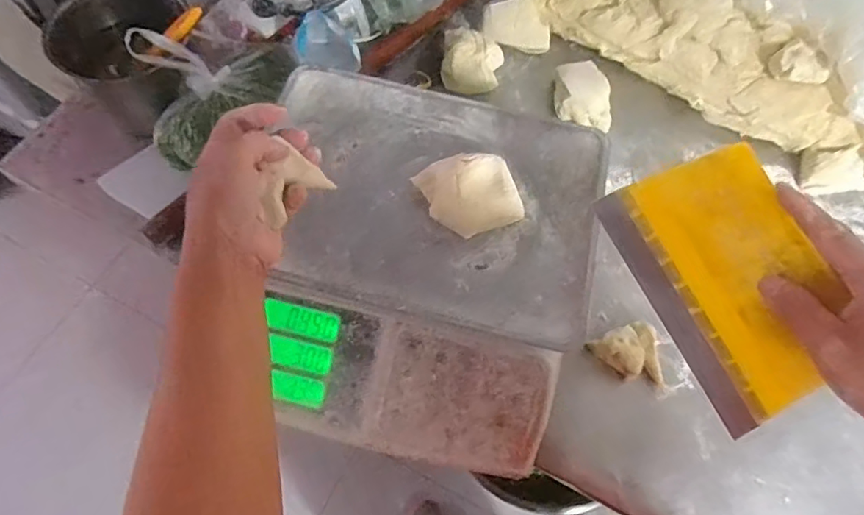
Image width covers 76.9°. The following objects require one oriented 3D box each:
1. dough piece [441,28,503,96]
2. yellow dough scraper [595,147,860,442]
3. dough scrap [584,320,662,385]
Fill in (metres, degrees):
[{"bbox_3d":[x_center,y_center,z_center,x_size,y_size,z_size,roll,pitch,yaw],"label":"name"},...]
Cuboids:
[{"bbox_3d":[0.053,-0.251,0.691,0.078,0.038,0.078,8,65,0],"label":"dough piece"},{"bbox_3d":[0.204,0.017,0.377,0.011,0.122,0.186,-18,73,-33],"label":"yellow dough scraper"},{"bbox_3d":[0.204,0.102,0.558,0.064,0.034,0.063,-13,66,-9],"label":"dough scrap"}]

